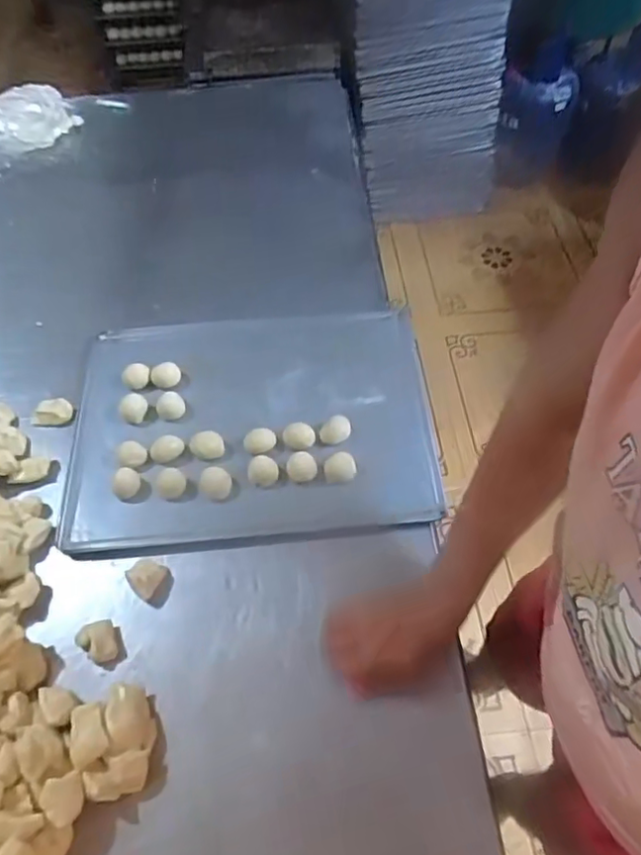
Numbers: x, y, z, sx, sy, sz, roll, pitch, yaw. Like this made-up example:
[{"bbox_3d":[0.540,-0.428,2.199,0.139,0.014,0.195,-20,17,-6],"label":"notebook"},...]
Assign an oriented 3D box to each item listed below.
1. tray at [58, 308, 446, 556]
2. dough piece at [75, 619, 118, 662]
[{"bbox_3d":[-0.089,-0.016,0.780,0.454,0.026,0.344,-6,57,-2],"label":"tray"},{"bbox_3d":[-0.235,0.228,0.633,0.040,0.029,0.041,-18,58,-10],"label":"dough piece"}]

